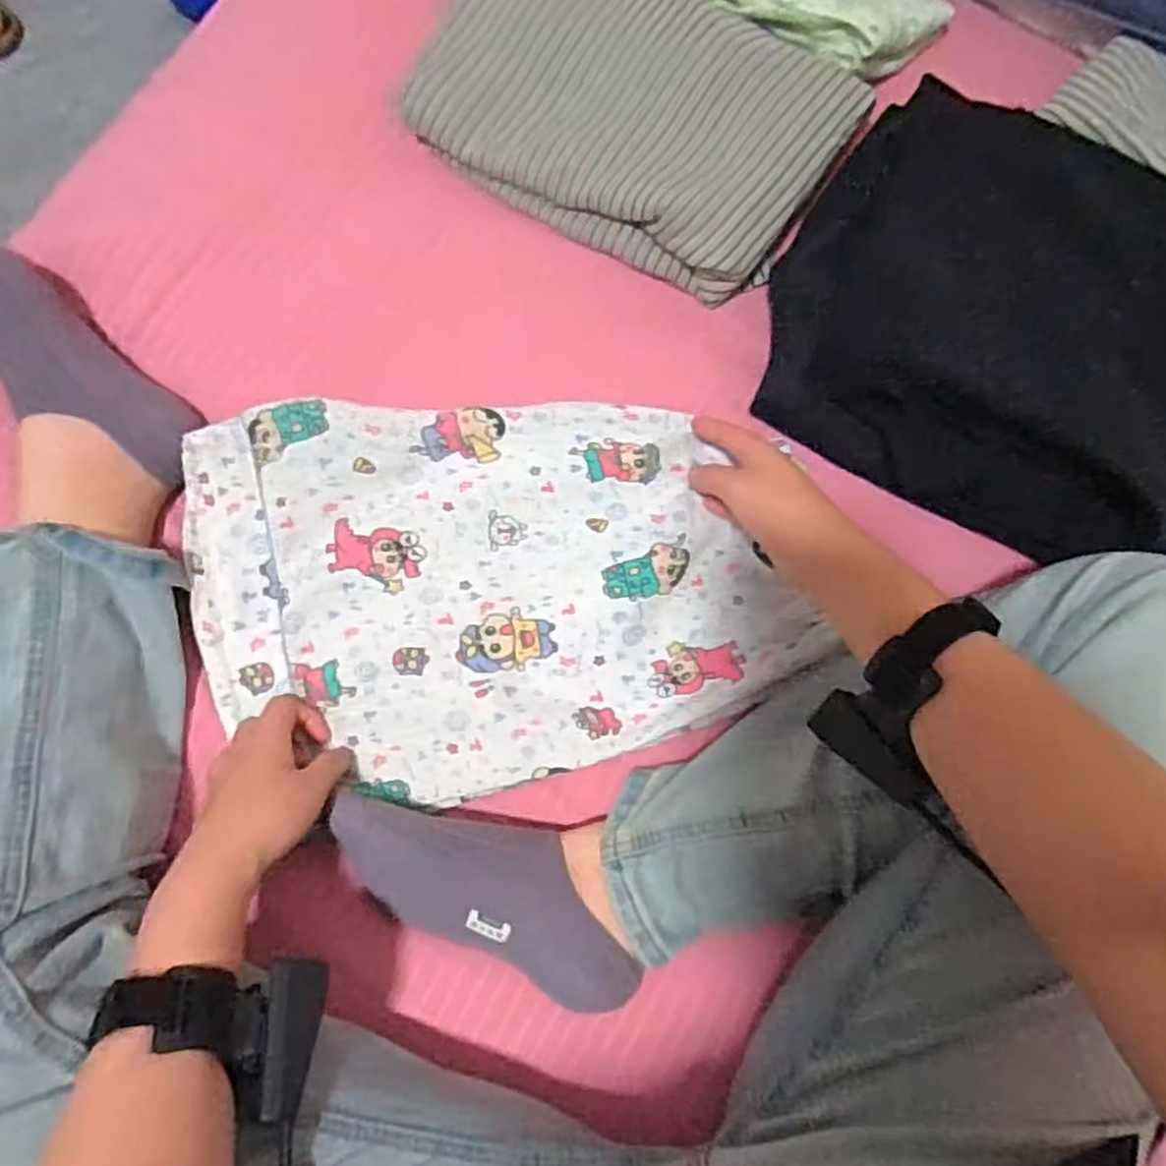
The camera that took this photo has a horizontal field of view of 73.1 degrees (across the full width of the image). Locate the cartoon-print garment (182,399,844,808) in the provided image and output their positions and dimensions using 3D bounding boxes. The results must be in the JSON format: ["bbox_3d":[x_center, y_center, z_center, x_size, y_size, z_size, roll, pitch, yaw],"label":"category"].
[{"bbox_3d":[-0.057,0.006,0.533,0.400,0.030,0.256,-1,81,-2],"label":"cartoon-print garment"}]

